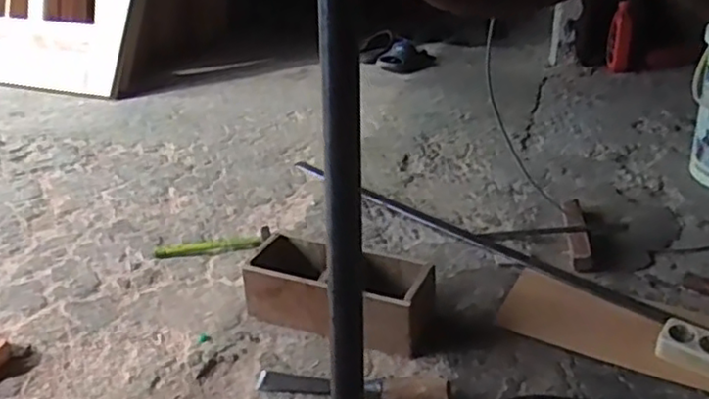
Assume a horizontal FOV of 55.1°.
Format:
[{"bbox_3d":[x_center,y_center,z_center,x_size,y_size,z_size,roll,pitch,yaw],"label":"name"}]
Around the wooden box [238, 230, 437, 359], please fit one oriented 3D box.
[{"bbox_3d":[-0.022,0.158,1.142,0.309,0.120,0.131,10,30,25],"label":"wooden box"}]

